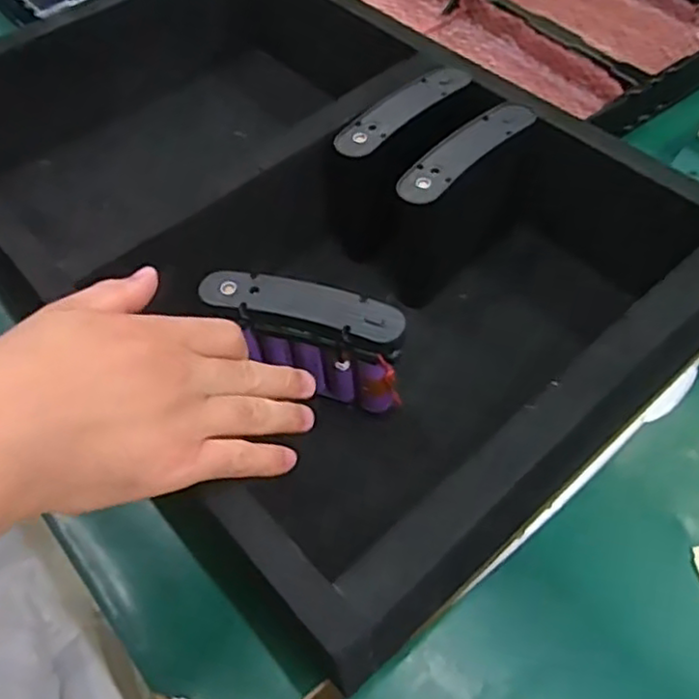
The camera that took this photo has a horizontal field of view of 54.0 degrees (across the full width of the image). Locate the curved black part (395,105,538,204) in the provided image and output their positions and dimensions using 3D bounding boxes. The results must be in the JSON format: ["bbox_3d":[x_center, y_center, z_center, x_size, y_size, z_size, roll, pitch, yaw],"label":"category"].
[{"bbox_3d":[0.077,-0.133,0.459,0.118,0.008,0.033,-40,62,-21],"label":"curved black part"}]

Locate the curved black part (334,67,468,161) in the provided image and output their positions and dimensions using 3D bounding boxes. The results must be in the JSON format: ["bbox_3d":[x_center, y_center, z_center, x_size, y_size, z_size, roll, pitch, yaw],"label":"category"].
[{"bbox_3d":[0.038,-0.170,0.485,0.035,0.005,0.122,37,66,25],"label":"curved black part"}]

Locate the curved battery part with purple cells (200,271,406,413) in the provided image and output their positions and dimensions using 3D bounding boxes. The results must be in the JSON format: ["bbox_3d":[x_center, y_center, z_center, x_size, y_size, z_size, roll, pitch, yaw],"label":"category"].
[{"bbox_3d":[-0.025,0.000,0.440,0.120,0.102,0.028,12,58,12],"label":"curved battery part with purple cells"}]

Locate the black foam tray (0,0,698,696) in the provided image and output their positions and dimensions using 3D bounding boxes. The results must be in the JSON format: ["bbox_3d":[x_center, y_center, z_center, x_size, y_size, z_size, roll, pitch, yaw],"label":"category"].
[{"bbox_3d":[-0.039,-0.101,0.509,0.356,0.119,0.525,-36,62,-19],"label":"black foam tray"}]

